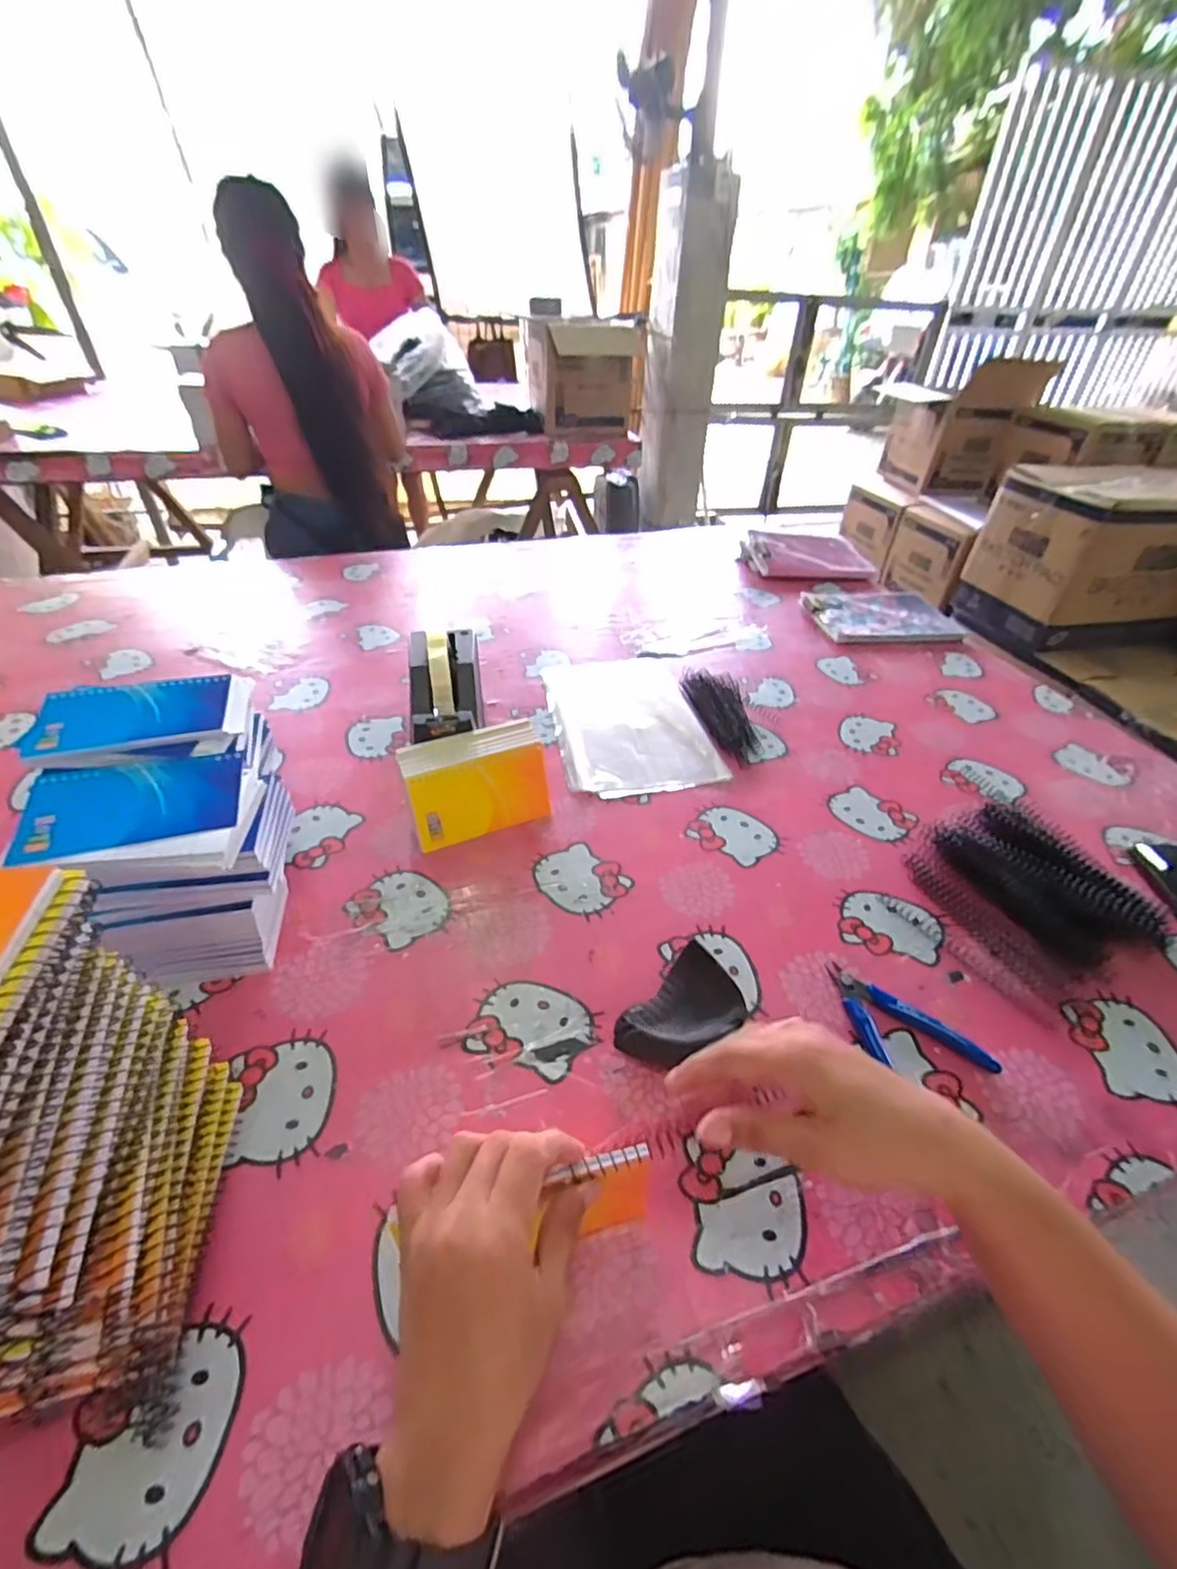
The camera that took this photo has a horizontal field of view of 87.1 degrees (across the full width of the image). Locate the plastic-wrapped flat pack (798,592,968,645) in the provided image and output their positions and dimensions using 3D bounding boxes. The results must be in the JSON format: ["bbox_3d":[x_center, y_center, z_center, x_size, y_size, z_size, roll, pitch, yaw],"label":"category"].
[{"bbox_3d":[0.481,-0.285,1.025,0.241,0.022,0.184,-3,42,-6],"label":"plastic-wrapped flat pack"}]

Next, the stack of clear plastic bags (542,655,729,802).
[{"bbox_3d":[0.045,-0.087,0.760,0.176,0.008,0.278,-6,42,-9],"label":"stack of clear plastic bags"}]

